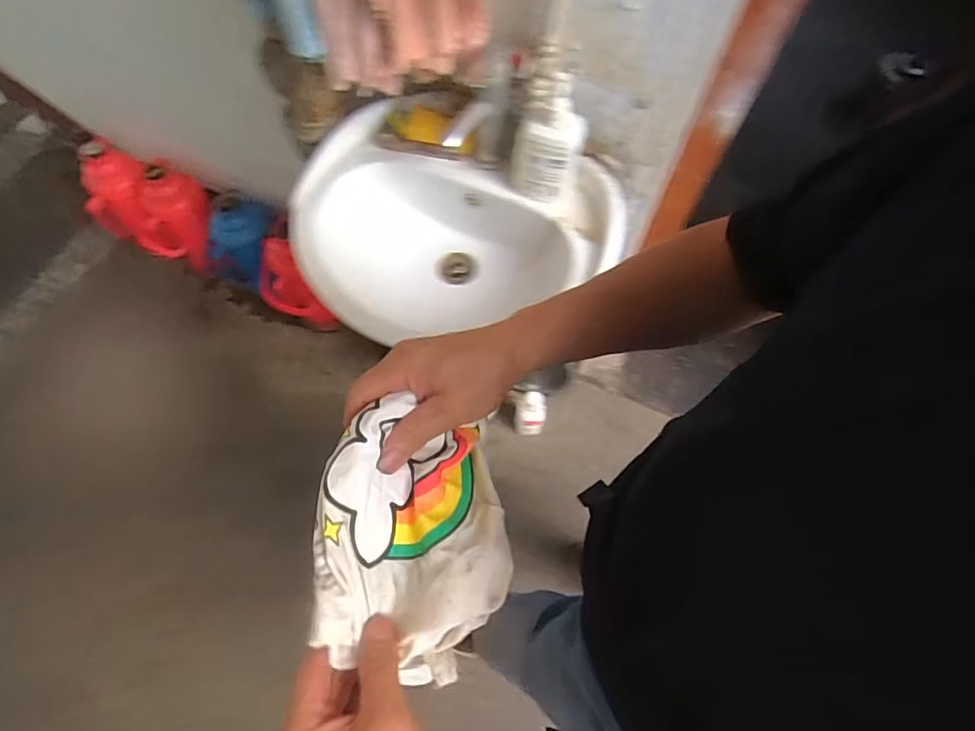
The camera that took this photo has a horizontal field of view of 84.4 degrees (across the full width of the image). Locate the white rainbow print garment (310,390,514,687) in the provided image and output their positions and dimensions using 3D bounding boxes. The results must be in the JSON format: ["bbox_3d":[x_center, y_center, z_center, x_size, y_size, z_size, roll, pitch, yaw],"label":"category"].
[{"bbox_3d":[-0.047,0.108,0.344,0.115,0.056,0.164,-6,66,-4],"label":"white rainbow print garment"}]

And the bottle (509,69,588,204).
[{"bbox_3d":[0.090,-0.340,0.785,0.101,0.181,0.096,5,66,2],"label":"bottle"}]

